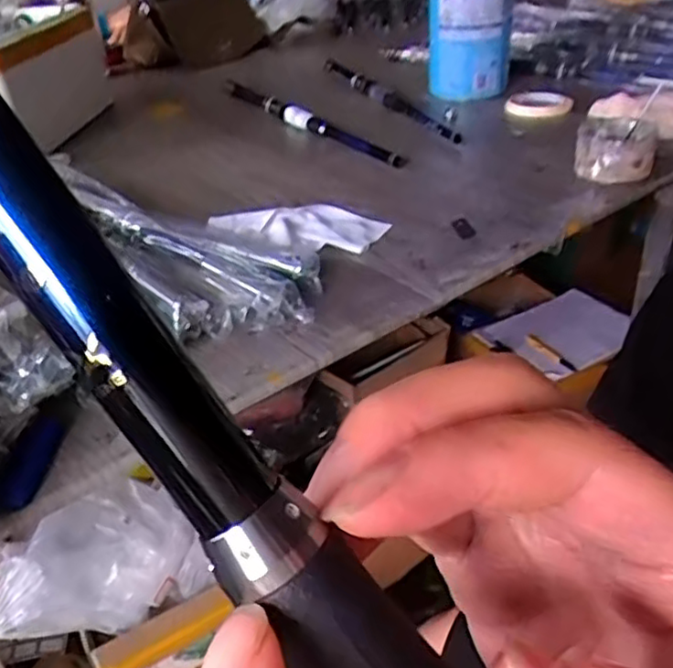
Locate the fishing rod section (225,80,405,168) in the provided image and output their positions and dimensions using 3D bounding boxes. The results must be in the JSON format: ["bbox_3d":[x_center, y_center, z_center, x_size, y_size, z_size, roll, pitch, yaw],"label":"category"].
[{"bbox_3d":[-0.052,-0.309,0.936,0.020,0.026,0.463,-22,38,-23],"label":"fishing rod section"}]

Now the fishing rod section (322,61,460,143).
[{"bbox_3d":[0.070,-0.387,1.053,0.022,0.031,0.481,-16,36,-16],"label":"fishing rod section"}]

